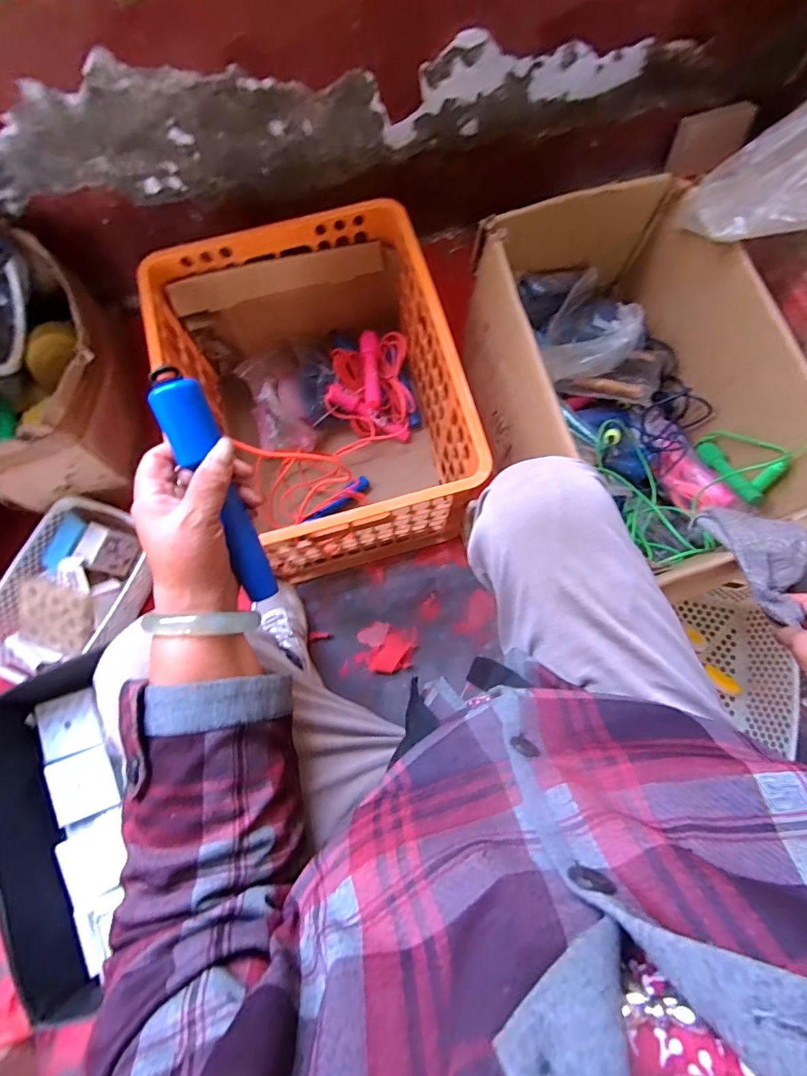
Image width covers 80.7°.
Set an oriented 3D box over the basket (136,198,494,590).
[{"bbox_3d":[-0.129,-0.209,0.775,0.383,0.282,0.470,-17,76,-3],"label":"basket"}]

